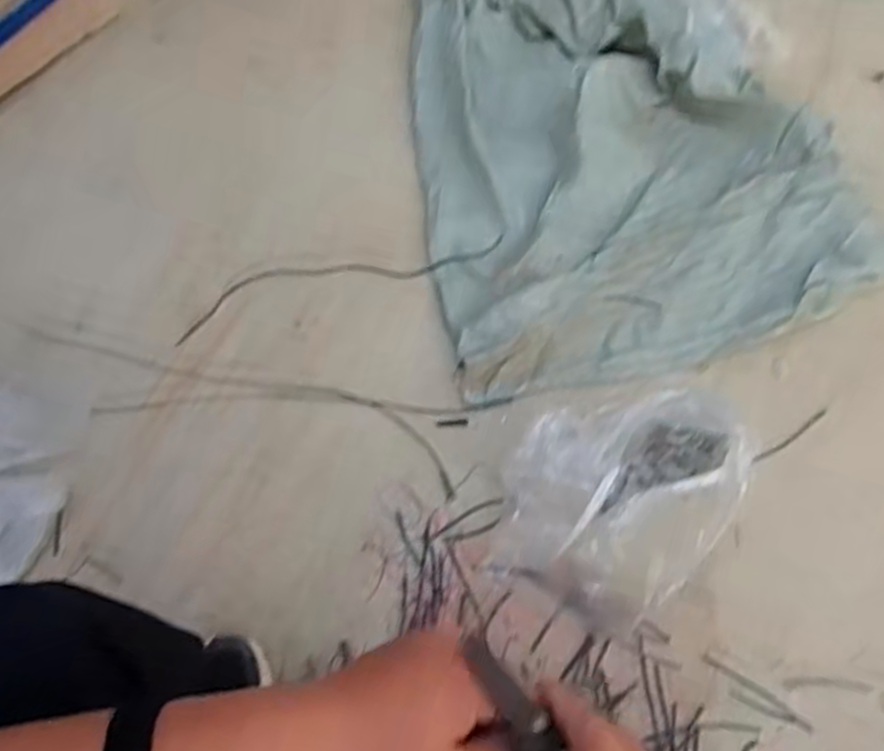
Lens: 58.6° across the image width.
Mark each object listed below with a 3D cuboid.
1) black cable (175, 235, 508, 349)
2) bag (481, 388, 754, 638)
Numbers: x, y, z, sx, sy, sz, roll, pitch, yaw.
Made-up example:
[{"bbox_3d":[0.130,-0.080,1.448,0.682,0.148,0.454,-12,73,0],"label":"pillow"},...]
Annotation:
[{"bbox_3d":[-0.138,-0.139,1.067,0.450,0.019,0.076,-19,65,-8],"label":"black cable"},{"bbox_3d":[0.191,0.115,0.854,0.220,0.148,0.268,30,68,14],"label":"bag"}]

